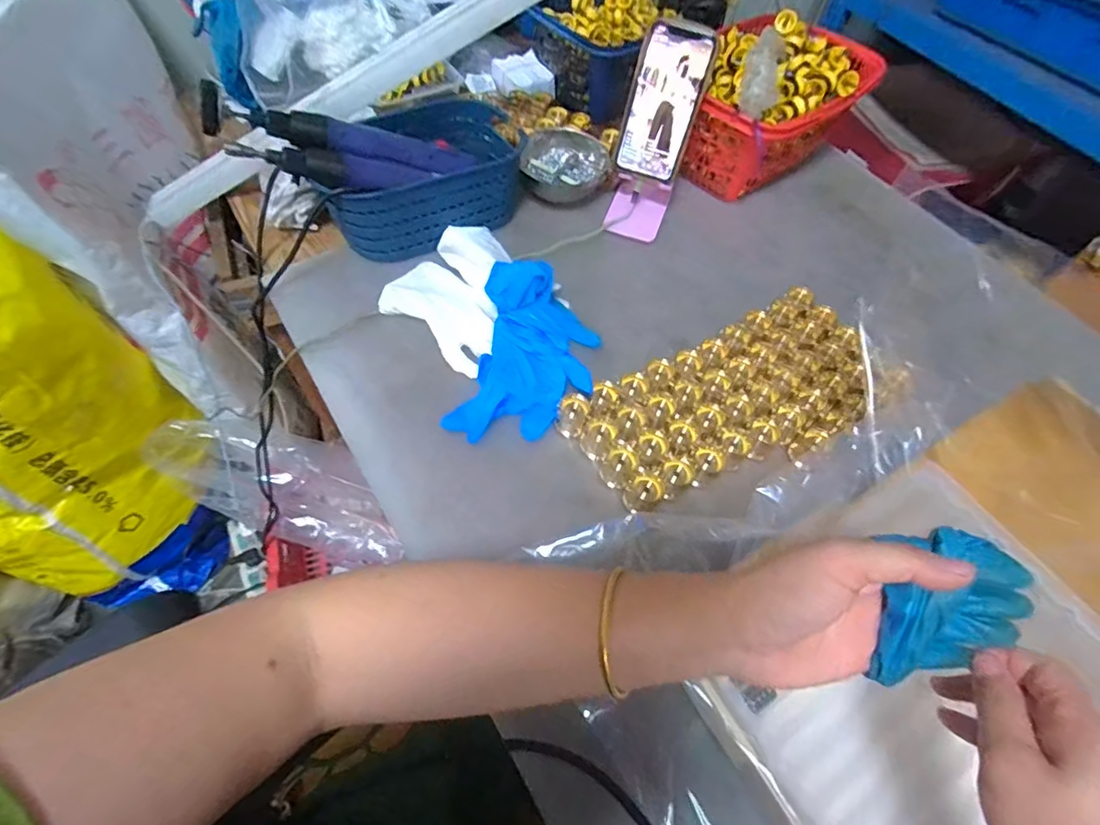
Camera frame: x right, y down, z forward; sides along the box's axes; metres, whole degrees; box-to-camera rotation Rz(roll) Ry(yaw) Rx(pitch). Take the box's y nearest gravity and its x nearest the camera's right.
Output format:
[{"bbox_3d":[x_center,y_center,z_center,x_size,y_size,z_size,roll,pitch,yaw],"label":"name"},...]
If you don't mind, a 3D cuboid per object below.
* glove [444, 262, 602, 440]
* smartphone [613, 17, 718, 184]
[{"bbox_3d":[-0.018,-0.053,0.507,0.118,0.060,0.174,12,59,3],"label":"glove"},{"bbox_3d":[0.125,-0.339,0.593,0.072,0.149,0.010,23,35,9],"label":"smartphone"}]

